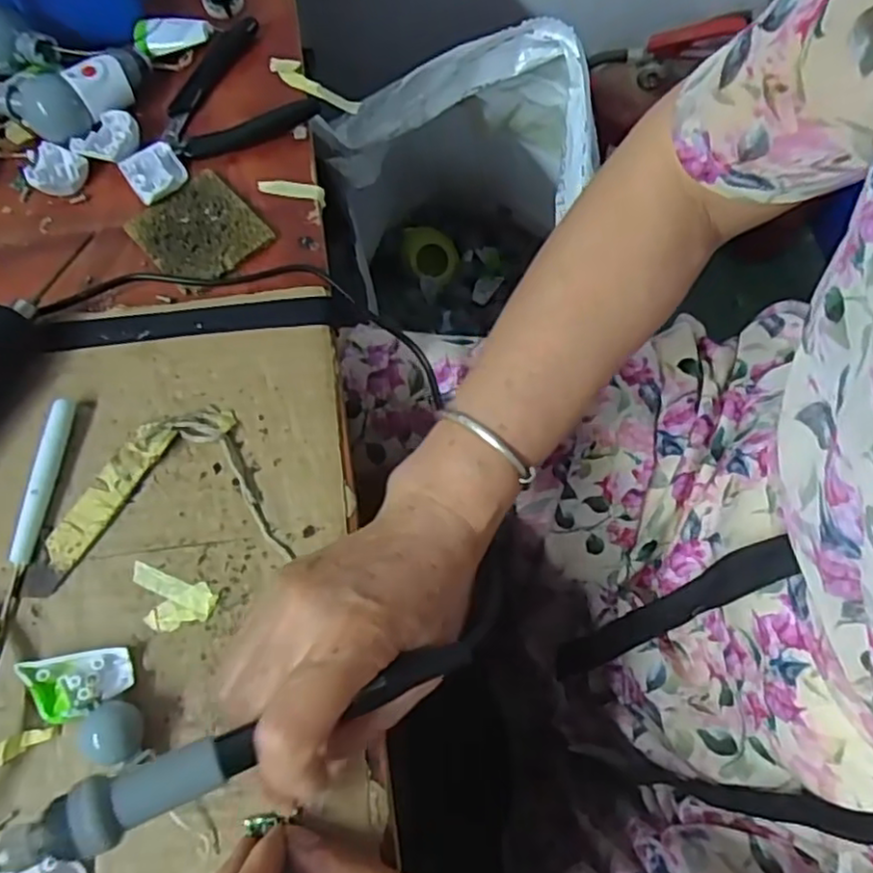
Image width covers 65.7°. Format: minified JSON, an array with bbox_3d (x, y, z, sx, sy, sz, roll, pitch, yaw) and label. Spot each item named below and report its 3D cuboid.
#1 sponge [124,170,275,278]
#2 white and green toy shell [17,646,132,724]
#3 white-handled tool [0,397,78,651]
[{"bbox_3d":[-0.133,-0.115,0.378,0.059,0.005,0.063,-42,74,-12],"label":"sponge"},{"bbox_3d":[-0.154,0.107,0.294,0.040,0.020,0.026,-13,70,-2],"label":"white and green toy shell"},{"bbox_3d":[-0.190,0.038,0.317,0.010,0.012,0.119,4,71,4],"label":"white-handled tool"}]

